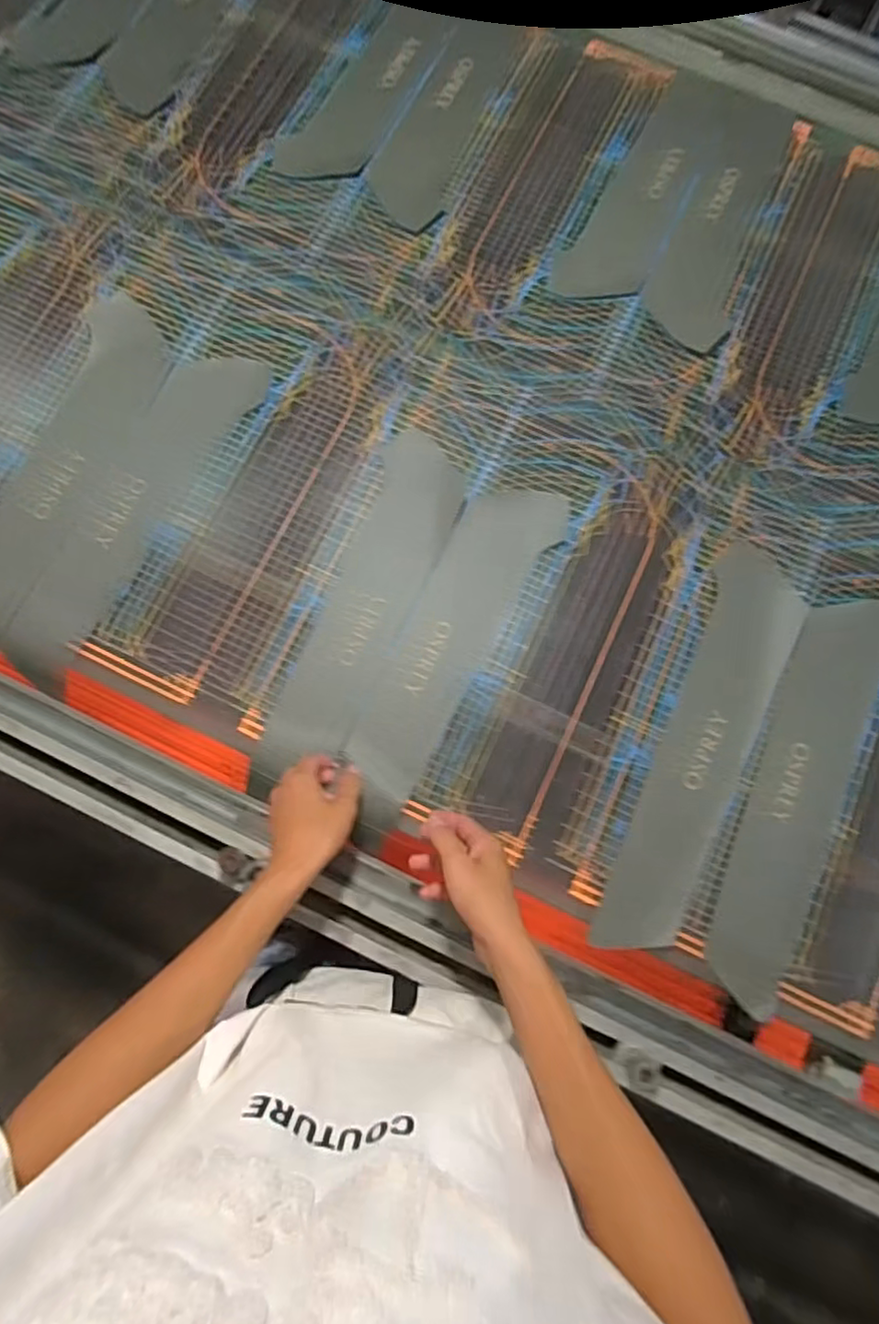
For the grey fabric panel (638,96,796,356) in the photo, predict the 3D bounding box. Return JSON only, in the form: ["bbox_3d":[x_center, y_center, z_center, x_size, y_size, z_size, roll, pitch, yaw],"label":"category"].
[{"bbox_3d":[0.359,-0.571,0.804,0.109,0.012,0.378,21,78,4],"label":"grey fabric panel"}]

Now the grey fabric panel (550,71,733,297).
[{"bbox_3d":[0.274,-0.621,0.814,0.104,0.010,0.390,28,78,6],"label":"grey fabric panel"}]

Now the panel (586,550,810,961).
[{"bbox_3d":[0.282,0.086,0.655,0.096,0.062,0.443,22,78,4],"label":"panel"}]

